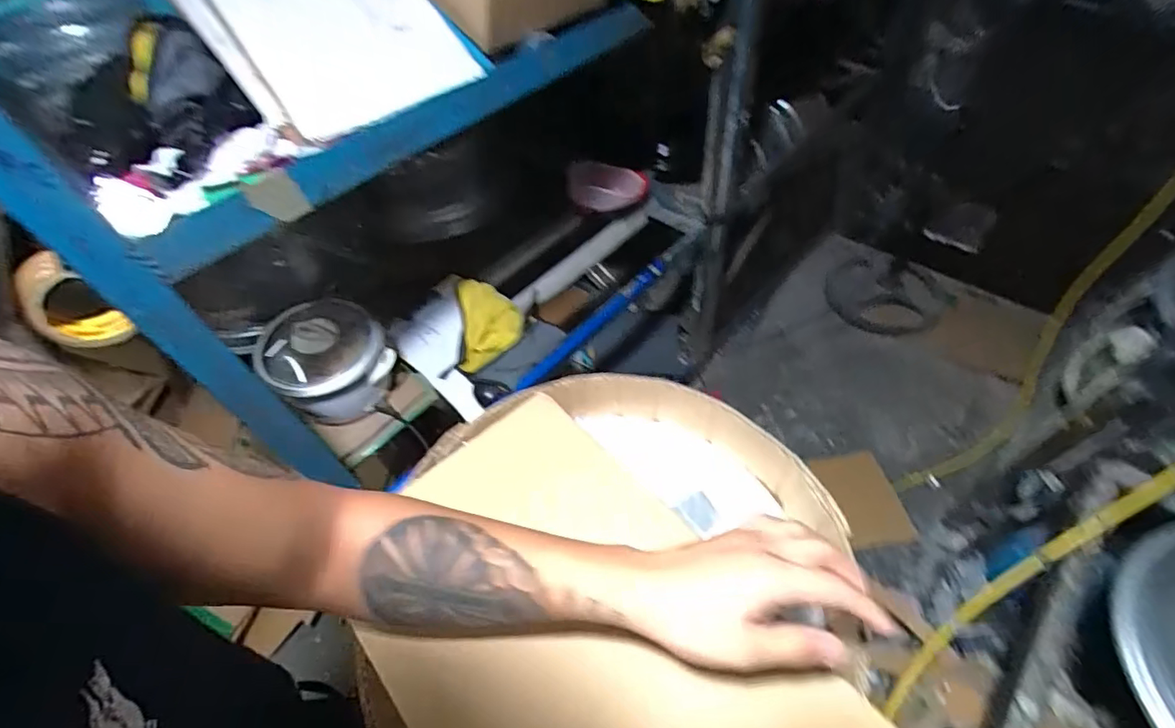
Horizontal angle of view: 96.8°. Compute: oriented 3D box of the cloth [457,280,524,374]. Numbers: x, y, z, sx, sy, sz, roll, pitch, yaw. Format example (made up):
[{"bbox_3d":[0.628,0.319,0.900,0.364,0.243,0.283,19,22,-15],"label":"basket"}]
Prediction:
[{"bbox_3d":[-0.200,-0.080,1.063,0.132,0.081,0.181,-4,52,2],"label":"cloth"}]

